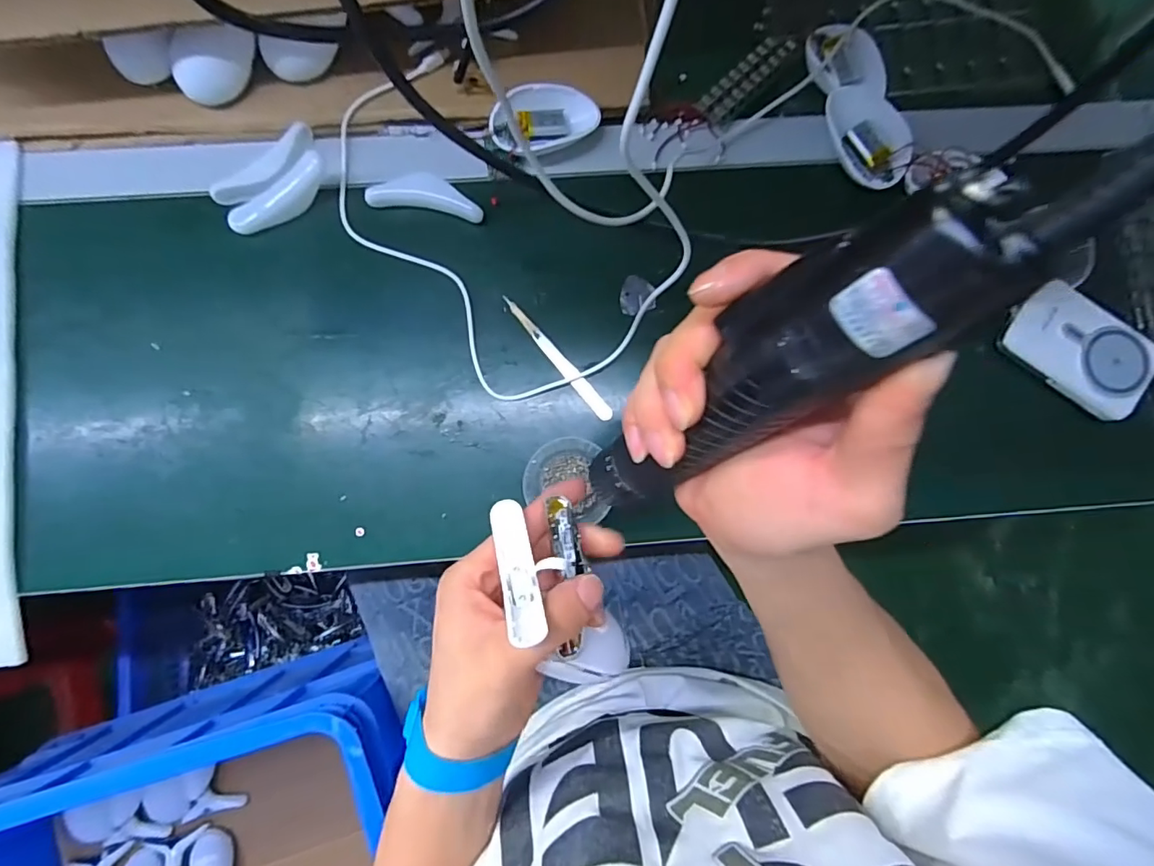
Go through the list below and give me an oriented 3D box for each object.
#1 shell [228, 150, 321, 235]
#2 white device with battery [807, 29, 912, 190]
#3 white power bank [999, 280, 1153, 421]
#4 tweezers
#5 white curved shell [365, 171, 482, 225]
[{"bbox_3d":[-0.227,-0.180,0.411,0.082,0.017,0.028,-35,86,-5],"label":"shell"},{"bbox_3d":[0.233,-0.239,0.432,0.051,0.013,0.086,-26,87,10],"label":"white device with battery"},{"bbox_3d":[0.397,-0.065,0.423,0.111,0.013,0.072,35,93,2],"label":"white power bank"},{"bbox_3d":[-0.018,-0.062,0.425,0.011,0.009,0.118,-39,86,-5],"label":"tweezers"},{"bbox_3d":[-0.118,-0.185,0.423,0.088,0.023,0.025,8,84,-1],"label":"white curved shell"}]

